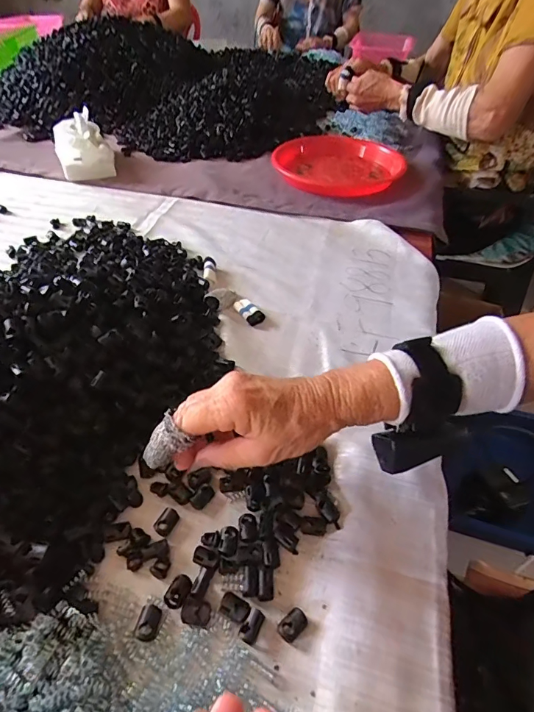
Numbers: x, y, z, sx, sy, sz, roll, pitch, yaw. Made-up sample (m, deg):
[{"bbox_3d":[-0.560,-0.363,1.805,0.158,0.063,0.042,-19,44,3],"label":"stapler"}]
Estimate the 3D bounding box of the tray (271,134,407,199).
[{"bbox_3d":[0.130,-0.349,0.737,0.210,0.034,0.210,1,47,-1],"label":"tray"}]

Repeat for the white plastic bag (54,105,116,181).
[{"bbox_3d":[-0.336,-0.384,0.752,0.096,0.075,0.121,-16,49,-16],"label":"white plastic bag"}]

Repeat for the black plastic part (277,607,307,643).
[{"bbox_3d":[0.018,0.182,0.277,0.020,0.010,0.013,-35,56,-29],"label":"black plastic part"}]

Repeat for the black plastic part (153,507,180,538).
[{"bbox_3d":[-0.079,0.130,0.323,0.014,0.006,0.021,25,51,21],"label":"black plastic part"}]

